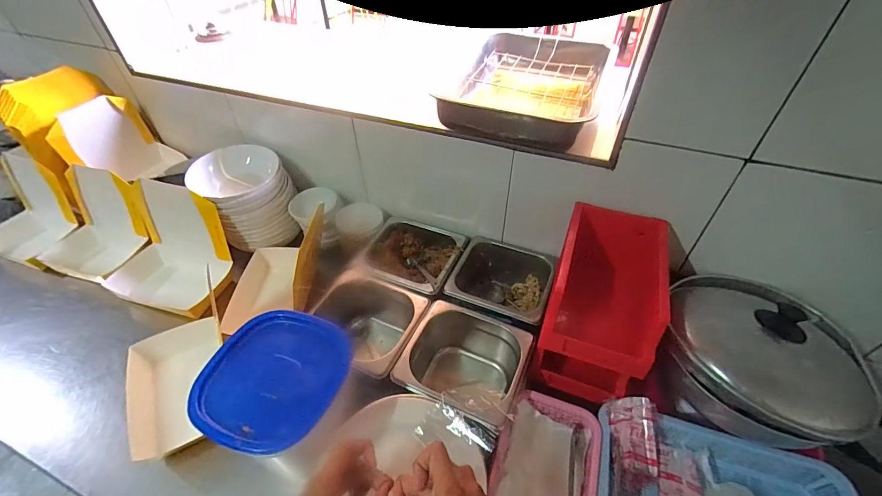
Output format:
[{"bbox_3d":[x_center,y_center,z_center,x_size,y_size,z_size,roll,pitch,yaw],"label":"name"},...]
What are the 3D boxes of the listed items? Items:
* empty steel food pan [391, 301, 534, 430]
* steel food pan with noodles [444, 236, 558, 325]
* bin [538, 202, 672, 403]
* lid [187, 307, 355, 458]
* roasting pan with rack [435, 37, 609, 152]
[{"bbox_3d":[0.037,0.192,0.607,0.169,0.129,0.165,18,48,18],"label":"empty steel food pan"},{"bbox_3d":[0.107,0.064,0.718,0.148,0.102,0.169,18,48,17],"label":"steel food pan with noodles"},{"bbox_3d":[0.234,0.076,0.580,0.131,0.183,0.223,16,47,16],"label":"bin"},{"bbox_3d":[-0.199,0.153,0.465,0.157,0.023,0.161,18,48,17],"label":"lid"},{"bbox_3d":[0.154,-0.282,0.678,0.229,0.069,0.290,17,48,17],"label":"roasting pan with rack"}]

